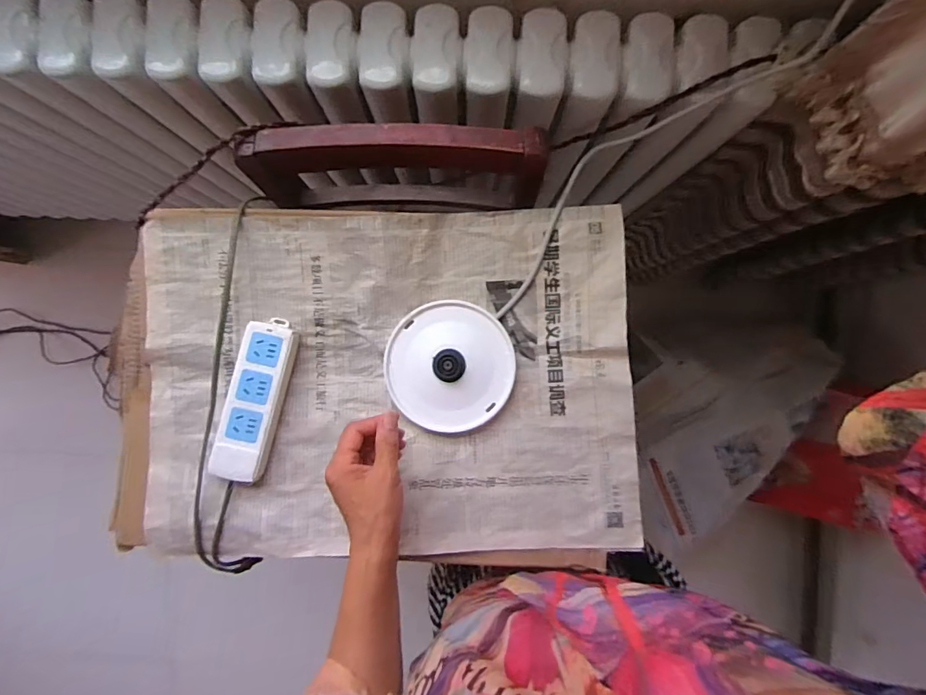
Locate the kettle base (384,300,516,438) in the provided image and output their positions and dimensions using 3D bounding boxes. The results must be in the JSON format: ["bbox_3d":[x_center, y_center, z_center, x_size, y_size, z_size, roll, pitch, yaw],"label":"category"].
[{"bbox_3d":[-0.015,0.024,0.518,0.139,0.030,0.145,0,90,0],"label":"kettle base"}]

